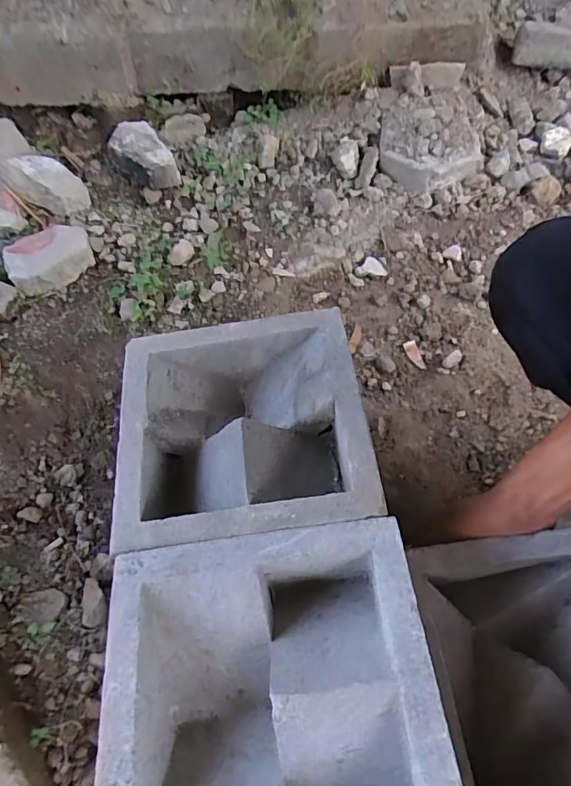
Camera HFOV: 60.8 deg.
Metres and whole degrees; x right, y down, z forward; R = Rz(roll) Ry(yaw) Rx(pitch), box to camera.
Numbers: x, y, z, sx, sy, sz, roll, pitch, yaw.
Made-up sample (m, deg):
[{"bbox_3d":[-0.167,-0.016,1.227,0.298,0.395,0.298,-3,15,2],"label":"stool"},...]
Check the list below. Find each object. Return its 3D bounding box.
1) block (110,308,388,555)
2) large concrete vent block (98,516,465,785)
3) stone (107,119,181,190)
[{"bbox_3d":[-0.035,0.031,0.418,0.204,0.081,0.197,-9,56,2],"label":"block"},{"bbox_3d":[-0.009,0.194,0.307,0.194,0.084,0.196,-9,56,2],"label":"large concrete vent block"},{"bbox_3d":[-0.293,-0.480,1.011,0.107,0.102,0.159,-25,57,-9],"label":"stone"}]

